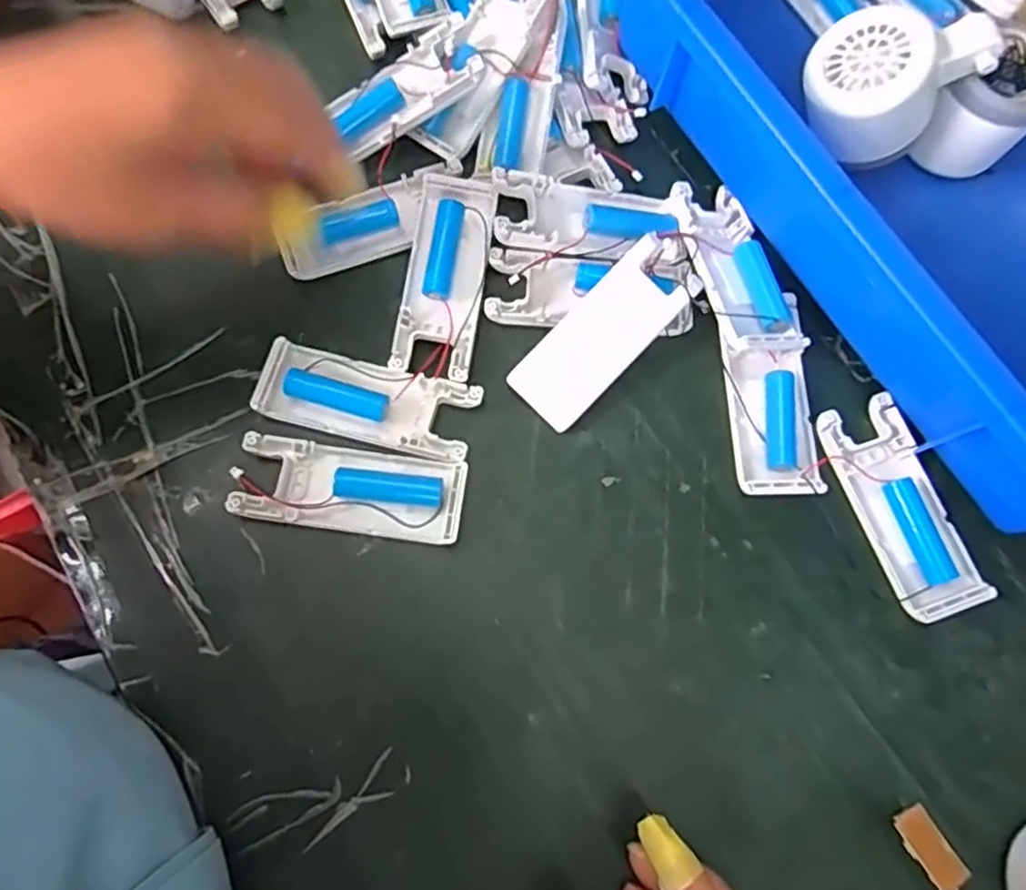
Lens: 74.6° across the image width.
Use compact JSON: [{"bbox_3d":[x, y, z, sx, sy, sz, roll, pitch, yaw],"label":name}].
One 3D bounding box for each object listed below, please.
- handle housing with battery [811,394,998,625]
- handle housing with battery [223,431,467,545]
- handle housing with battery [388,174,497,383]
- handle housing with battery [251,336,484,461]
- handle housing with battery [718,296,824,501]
[{"bbox_3d":[0.186,0.029,0.323,0.045,0.013,0.104,-21,76,-7],"label":"handle housing with battery"},{"bbox_3d":[-0.076,0.020,0.318,0.104,0.013,0.042,7,74,1],"label":"handle housing with battery"},{"bbox_3d":[-0.035,-0.086,0.341,0.039,0.021,0.102,8,74,1],"label":"handle housing with battery"},{"bbox_3d":[-0.071,-0.021,0.329,0.103,0.013,0.042,15,74,3],"label":"handle housing with battery"},{"bbox_3d":[0.129,-0.026,0.333,0.038,0.023,0.100,-1,74,-1],"label":"handle housing with battery"}]

